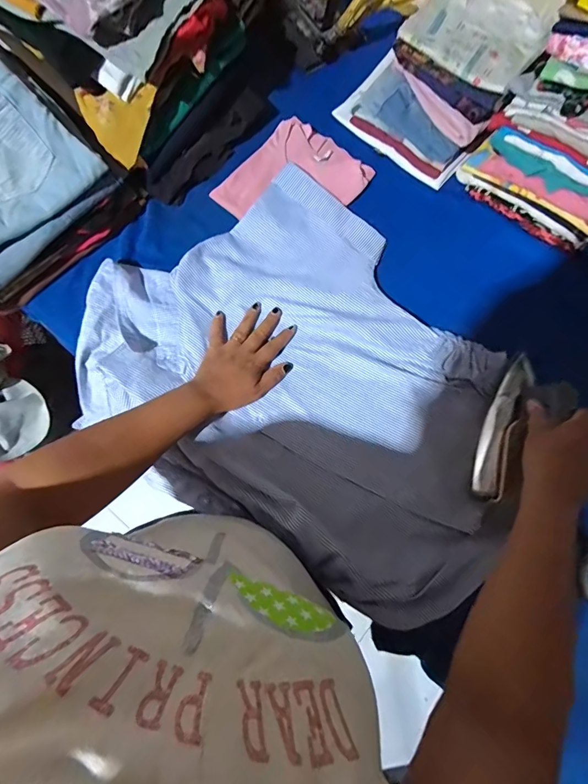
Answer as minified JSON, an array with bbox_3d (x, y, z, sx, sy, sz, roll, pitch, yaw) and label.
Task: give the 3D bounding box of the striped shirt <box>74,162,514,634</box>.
[{"bbox_3d":[0.031,-0.030,0.506,0.577,0.053,0.434,32,78,8],"label":"striped shirt"}]

